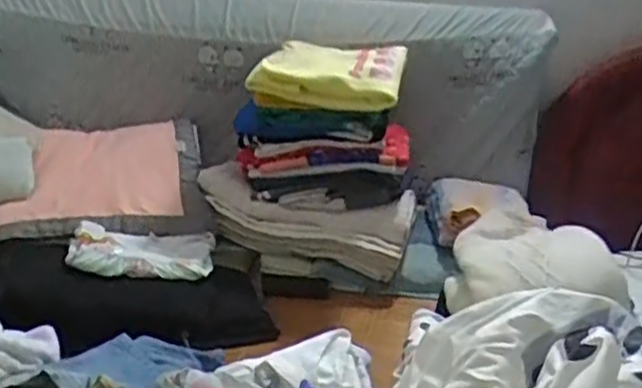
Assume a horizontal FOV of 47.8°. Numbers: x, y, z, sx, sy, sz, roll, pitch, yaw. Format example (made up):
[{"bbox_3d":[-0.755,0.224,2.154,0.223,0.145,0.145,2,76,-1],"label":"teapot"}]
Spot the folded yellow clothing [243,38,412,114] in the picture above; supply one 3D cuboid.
[{"bbox_3d":[0.014,-0.228,1.388,0.276,0.105,0.229,5,15,5],"label":"folded yellow clothing"}]

